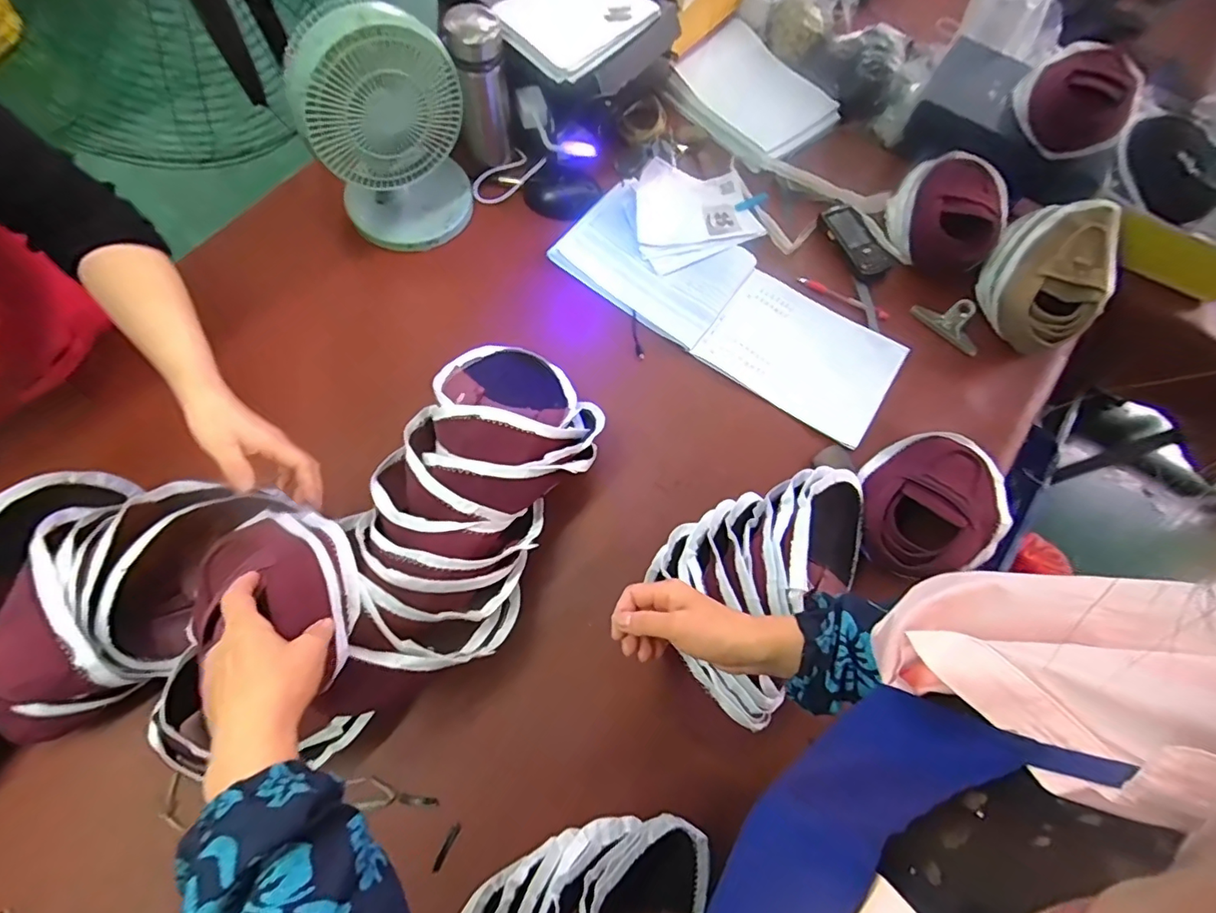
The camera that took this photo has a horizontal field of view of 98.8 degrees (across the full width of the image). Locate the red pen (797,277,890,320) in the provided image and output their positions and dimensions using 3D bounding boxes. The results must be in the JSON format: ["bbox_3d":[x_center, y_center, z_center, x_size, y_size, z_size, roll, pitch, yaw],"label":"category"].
[{"bbox_3d":[0.398,-0.269,0.881,0.161,0.013,0.014,25,71,6],"label":"red pen"}]

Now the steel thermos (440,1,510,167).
[{"bbox_3d":[-0.199,-0.588,0.835,0.078,0.214,0.082,-5,70,-5],"label":"steel thermos"}]

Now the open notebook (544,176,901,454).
[{"bbox_3d":[0.193,-0.251,0.853,0.576,0.017,0.229,33,72,9],"label":"open notebook"}]

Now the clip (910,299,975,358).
[{"bbox_3d":[0.572,-0.227,0.862,0.118,0.035,0.059,42,73,12],"label":"clip"}]

